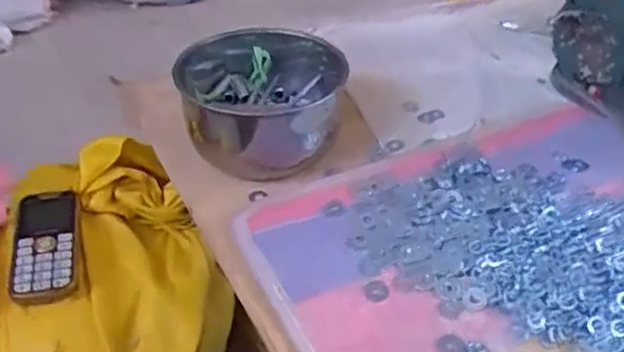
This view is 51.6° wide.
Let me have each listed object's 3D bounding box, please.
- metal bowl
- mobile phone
[{"bbox_3d":[-0.047,-0.078,0.642,0.151,0.084,0.180,-2,39,-5],"label":"metal bowl"},{"bbox_3d":[-0.248,0.064,0.600,0.059,0.014,0.113,-7,52,-11],"label":"mobile phone"}]

